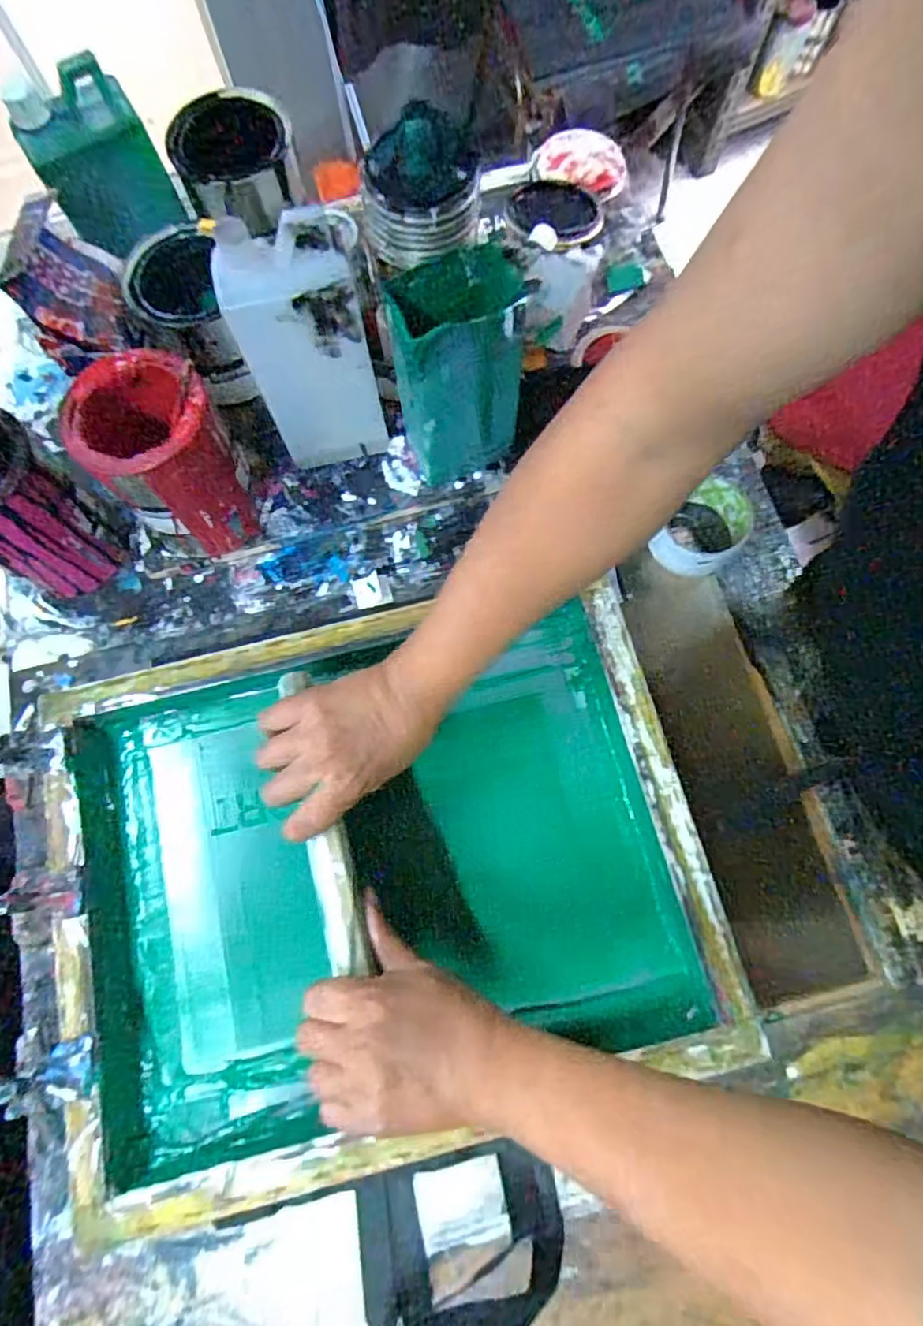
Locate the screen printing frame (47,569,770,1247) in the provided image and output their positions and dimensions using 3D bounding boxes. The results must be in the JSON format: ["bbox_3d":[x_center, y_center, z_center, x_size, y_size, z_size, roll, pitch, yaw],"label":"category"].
[{"bbox_3d":[-0.061,0.156,0.496,0.487,0.050,0.392,-13,75,-2],"label":"screen printing frame"}]

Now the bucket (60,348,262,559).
[{"bbox_3d":[-0.247,-0.171,0.537,0.104,0.161,0.107,0,75,2],"label":"bucket"}]

